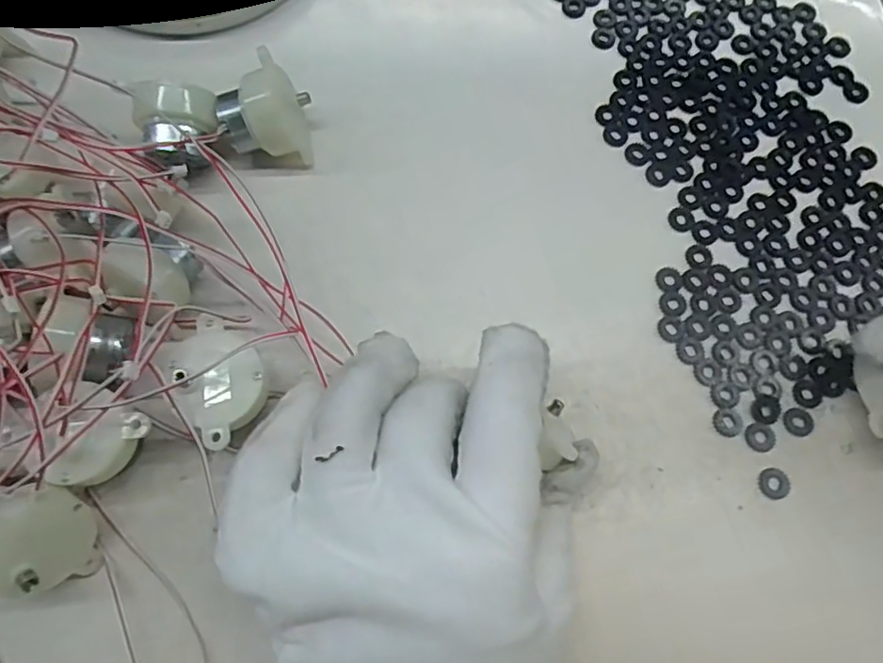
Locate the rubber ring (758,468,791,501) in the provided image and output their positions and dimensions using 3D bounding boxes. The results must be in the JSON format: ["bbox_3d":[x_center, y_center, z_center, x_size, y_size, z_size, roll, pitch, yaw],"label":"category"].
[{"bbox_3d":[0.119,0.054,0.222,0.010,0.004,0.011,1,72,-2],"label":"rubber ring"}]

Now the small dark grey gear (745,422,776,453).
[{"bbox_3d":[0.117,0.038,0.228,0.011,0.004,0.011,1,72,-2],"label":"small dark grey gear"}]

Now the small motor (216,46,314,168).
[{"bbox_3d":[-0.068,-0.084,0.244,0.033,0.034,0.028,-21,74,-8],"label":"small motor"}]

